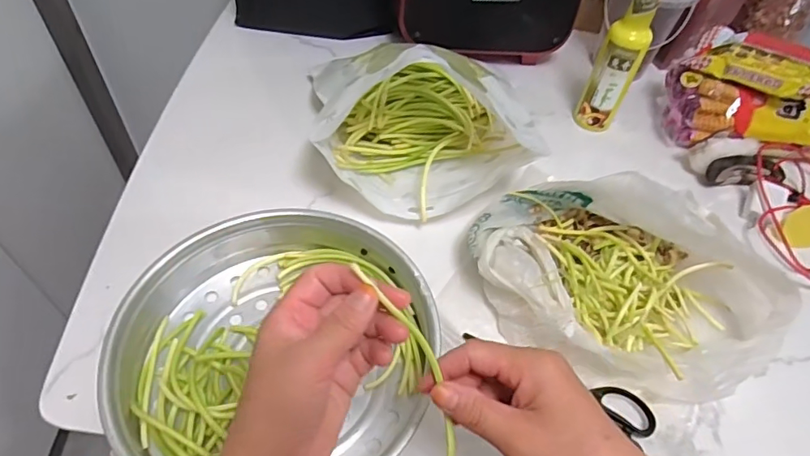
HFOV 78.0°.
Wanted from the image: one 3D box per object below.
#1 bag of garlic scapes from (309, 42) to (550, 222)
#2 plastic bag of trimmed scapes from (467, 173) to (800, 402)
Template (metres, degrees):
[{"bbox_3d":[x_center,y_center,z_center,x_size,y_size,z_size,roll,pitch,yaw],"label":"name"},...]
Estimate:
[{"bbox_3d":[0.028,-0.107,0.565,0.246,0.121,0.170,-15,54,-16],"label":"bag of garlic scapes"},{"bbox_3d":[0.208,0.039,0.478,0.268,0.086,0.204,3,51,-3],"label":"plastic bag of trimmed scapes"}]

